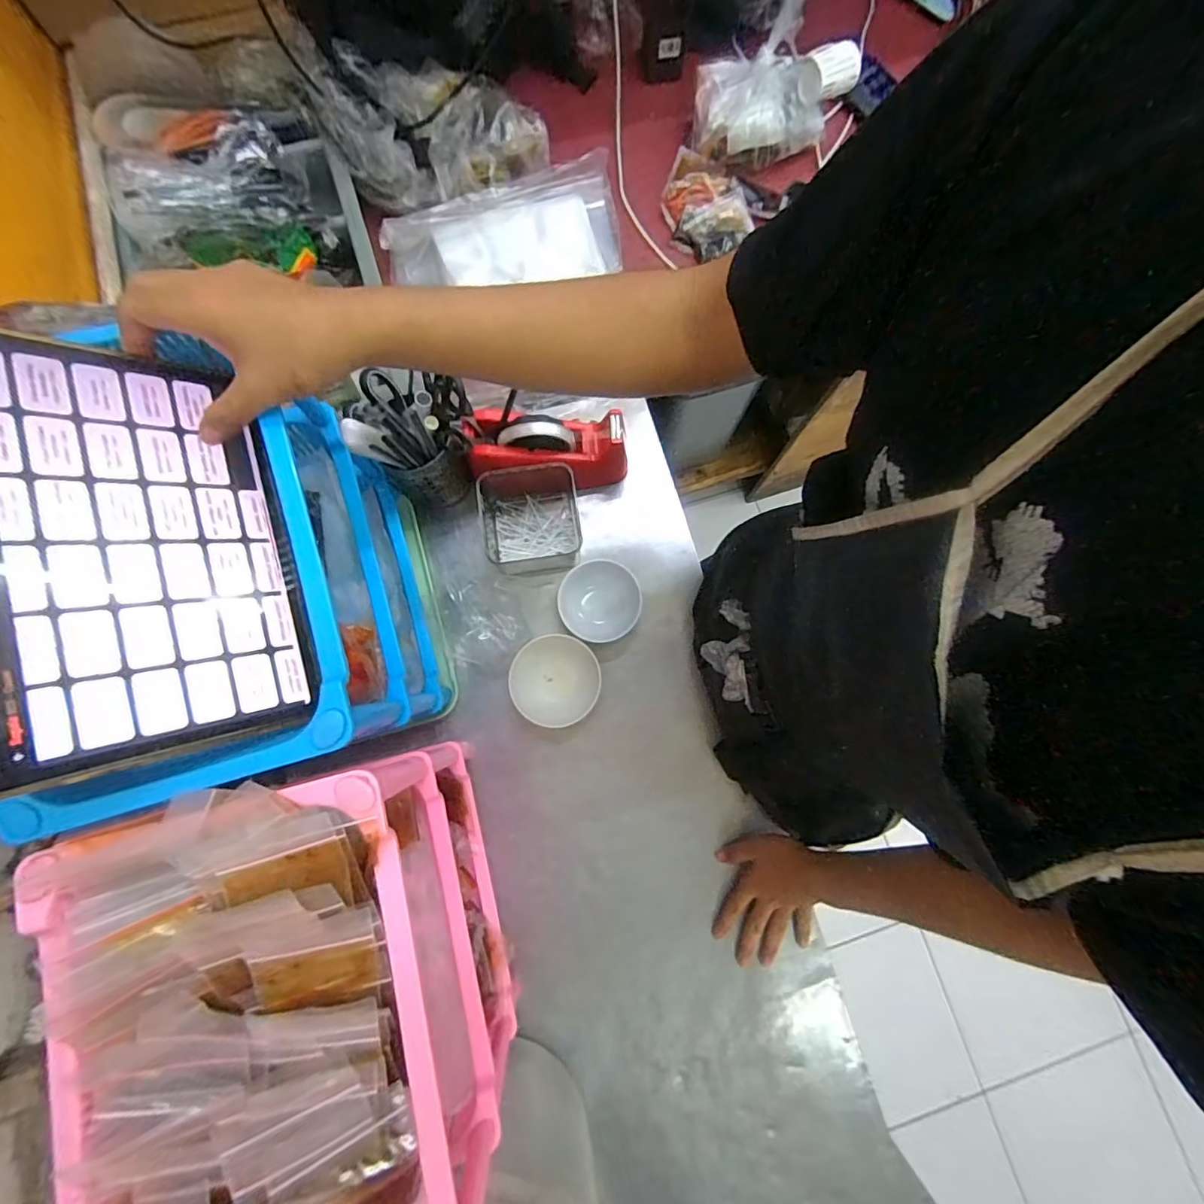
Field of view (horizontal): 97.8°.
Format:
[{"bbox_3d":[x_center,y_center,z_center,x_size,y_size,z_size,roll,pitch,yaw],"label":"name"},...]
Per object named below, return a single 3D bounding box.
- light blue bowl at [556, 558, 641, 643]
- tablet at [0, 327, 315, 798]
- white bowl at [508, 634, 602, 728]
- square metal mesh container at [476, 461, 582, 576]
[{"bbox_3d":[-0.003,0.002,0.660,0.101,0.057,0.110,35,80,5],"label":"light blue bowl"},{"bbox_3d":[-0.281,-0.035,0.313,0.007,0.160,0.249,-20,83,40],"label":"tablet"},{"bbox_3d":[-0.056,0.097,0.648,0.106,0.049,0.106,0,79,-1],"label":"white bowl"},{"bbox_3d":[-0.092,-0.102,0.664,0.127,0.070,0.123,-10,80,-3],"label":"square metal mesh container"}]

